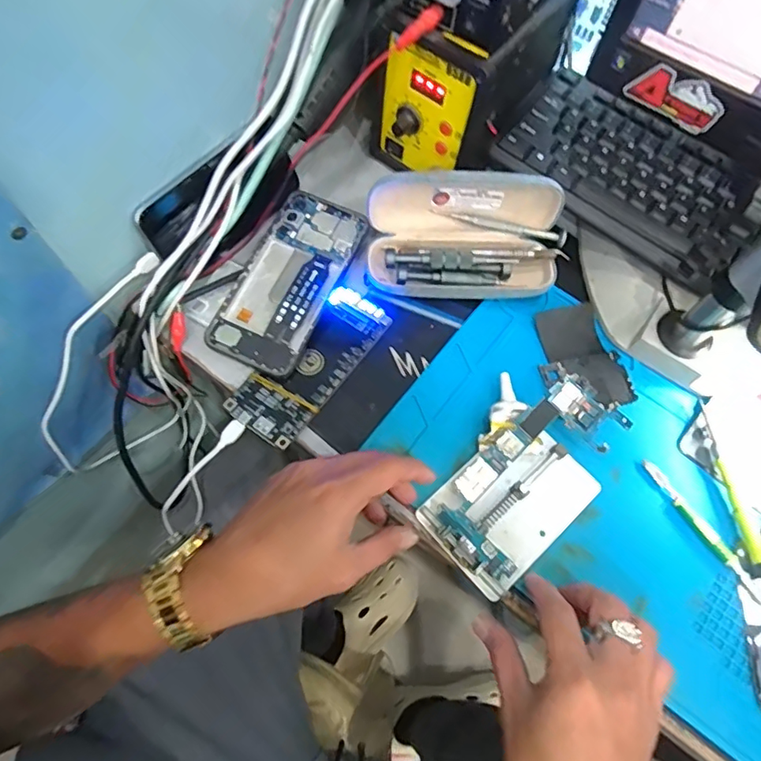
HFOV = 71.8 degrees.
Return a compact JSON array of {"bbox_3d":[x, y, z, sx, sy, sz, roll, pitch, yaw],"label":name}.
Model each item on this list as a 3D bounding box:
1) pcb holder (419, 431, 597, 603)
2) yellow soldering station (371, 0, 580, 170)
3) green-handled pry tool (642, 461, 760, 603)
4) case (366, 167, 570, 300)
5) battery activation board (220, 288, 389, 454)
[{"bbox_3d":[0.095,0.087,0.381,0.117,0.015,0.082,-40,75,-18],"label":"pcb holder"},{"bbox_3d":[0.076,-0.267,0.459,0.110,0.123,0.155,32,69,10],"label":"yellow soldering station"},{"bbox_3d":[0.237,0.110,0.385,0.012,0.004,0.119,-33,72,-16],"label":"green-handled pry tool"},{"bbox_3d":[0.073,-0.122,0.435,0.159,0.066,0.084,-1,67,-4],"label":"case"},{"bbox_3d":[-0.053,-0.014,0.418,0.059,0.008,0.141,37,70,12],"label":"battery activation board"}]

